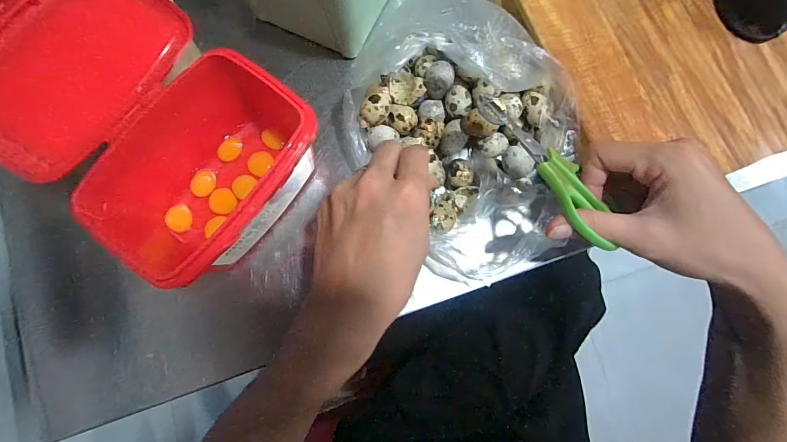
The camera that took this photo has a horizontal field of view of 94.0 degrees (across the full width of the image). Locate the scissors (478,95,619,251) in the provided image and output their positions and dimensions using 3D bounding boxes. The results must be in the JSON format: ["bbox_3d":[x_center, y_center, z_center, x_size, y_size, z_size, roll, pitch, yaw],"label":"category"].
[{"bbox_3d":[0.107,-0.037,0.250,0.037,0.020,0.129,-41,90,-6],"label":"scissors"}]

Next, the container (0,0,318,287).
[{"bbox_3d":[-0.186,-0.074,0.294,0.232,0.091,0.160,40,82,6],"label":"container"}]

